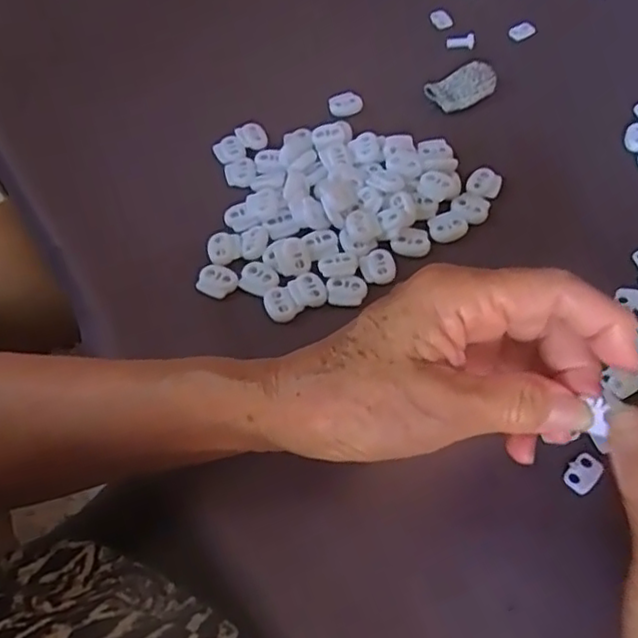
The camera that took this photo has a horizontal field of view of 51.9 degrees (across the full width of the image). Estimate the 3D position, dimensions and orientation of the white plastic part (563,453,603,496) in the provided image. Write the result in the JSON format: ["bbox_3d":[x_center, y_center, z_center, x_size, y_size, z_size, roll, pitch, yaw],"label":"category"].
[{"bbox_3d":[0.122,0.070,0.299,0.013,0.004,0.019,33,65,23],"label":"white plastic part"}]

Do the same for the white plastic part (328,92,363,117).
[{"bbox_3d":[0.018,-0.147,0.449,0.023,0.011,0.012,-4,56,1],"label":"white plastic part"}]

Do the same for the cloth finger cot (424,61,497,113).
[{"bbox_3d":[0.098,-0.160,0.447,0.048,0.015,0.031,-25,59,-12],"label":"cloth finger cot"}]

